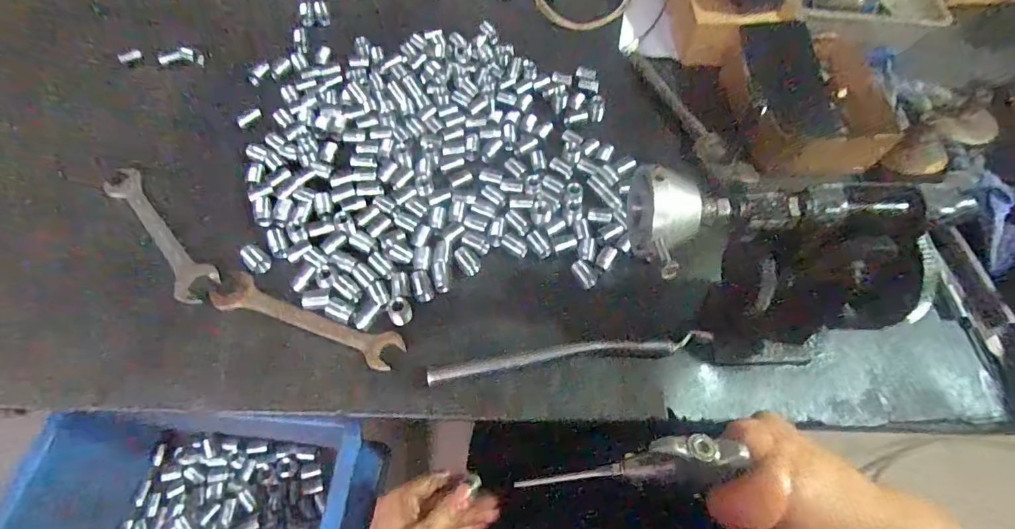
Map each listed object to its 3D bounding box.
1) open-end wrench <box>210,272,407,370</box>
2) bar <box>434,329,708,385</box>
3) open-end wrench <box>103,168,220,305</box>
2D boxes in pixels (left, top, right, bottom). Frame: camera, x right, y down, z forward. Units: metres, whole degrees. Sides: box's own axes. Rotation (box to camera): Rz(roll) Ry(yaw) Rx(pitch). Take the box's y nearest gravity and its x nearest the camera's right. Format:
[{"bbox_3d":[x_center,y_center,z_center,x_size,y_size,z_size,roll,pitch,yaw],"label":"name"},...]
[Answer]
[{"bbox_3d":[-0.170,0.047,0.407,0.169,0.007,0.033,18,62,8],"label":"open-end wrench"},{"bbox_3d":[0.052,0.074,0.395,0.232,0.018,0.020,-6,62,-5],"label":"bar"},{"bbox_3d":[-0.322,-0.033,0.442,0.036,0.009,0.176,-38,69,-20],"label":"open-end wrench"}]

